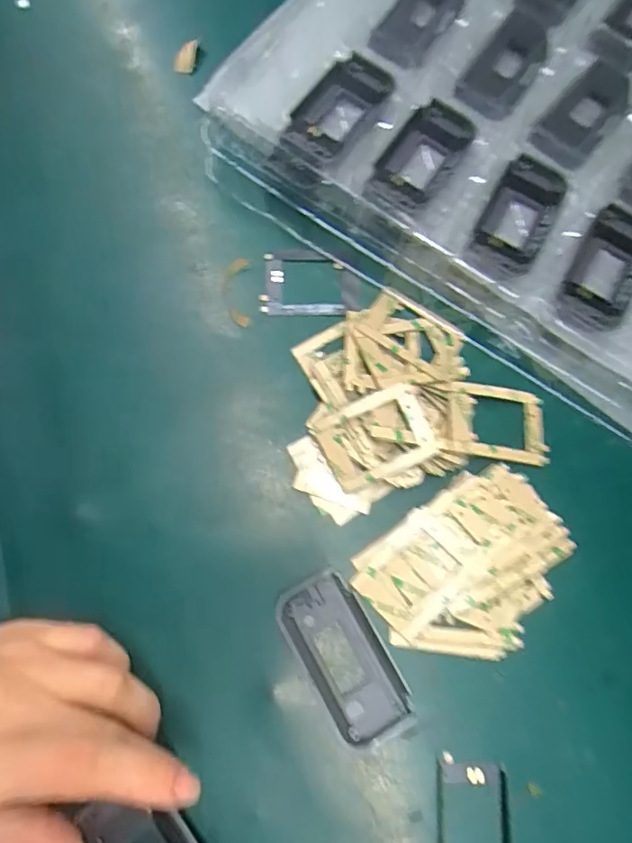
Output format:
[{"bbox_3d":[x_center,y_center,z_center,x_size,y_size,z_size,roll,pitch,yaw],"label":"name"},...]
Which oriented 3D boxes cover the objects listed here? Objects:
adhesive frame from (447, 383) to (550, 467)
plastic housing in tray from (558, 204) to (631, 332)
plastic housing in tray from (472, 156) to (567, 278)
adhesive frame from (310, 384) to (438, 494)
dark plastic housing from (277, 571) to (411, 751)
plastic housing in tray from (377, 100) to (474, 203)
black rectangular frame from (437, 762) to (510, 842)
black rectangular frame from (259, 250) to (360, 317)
[{"bbox_3d":[0.096,0.001,0.286,0.054,0.006,0.039,7,72,-9],"label":"adhesive frame"},{"bbox_3d":[0.157,-0.082,0.292,0.035,0.009,0.079,30,74,3],"label":"plastic housing in tray"},{"bbox_3d":[0.112,-0.112,0.298,0.034,0.013,0.076,29,74,3],"label":"plastic housing in tray"},{"bbox_3d":[0.030,0.008,0.272,0.054,0.004,0.040,-25,90,3],"label":"adhesive frame"},{"bbox_3d":[0.013,0.110,0.255,0.037,0.012,0.076,-29,79,-13],"label":"dark plastic housing"},{"bbox_3d":[0.061,-0.150,0.296,0.033,0.009,0.067,35,74,4],"label":"plastic housing in tray"},{"bbox_3d":[0.071,0.182,0.241,0.032,0.004,0.053,3,74,-5],"label":"black rectangular frame"},{"bbox_3d":[-0.003,-0.078,0.305,0.054,0.004,0.039,3,74,-5],"label":"black rectangular frame"}]

